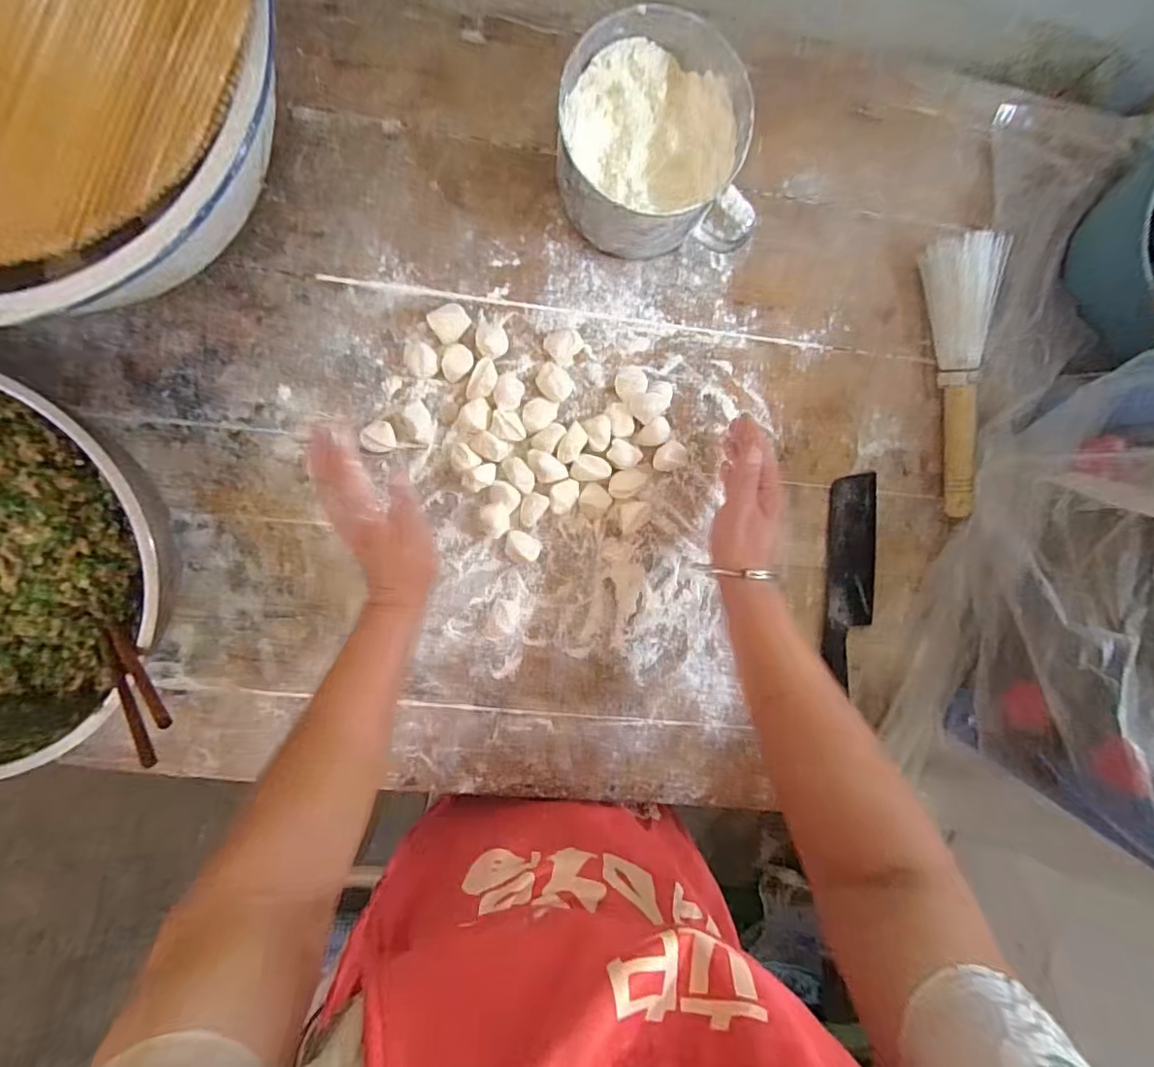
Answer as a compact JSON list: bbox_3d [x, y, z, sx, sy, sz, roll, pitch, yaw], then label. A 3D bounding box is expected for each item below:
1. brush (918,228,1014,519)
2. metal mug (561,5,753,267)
[{"bbox_3d":[0.366,-0.144,0.508,0.050,0.050,0.254,-8,98,-3],"label":"brush"},{"bbox_3d":[0.057,-0.309,0.443,0.142,0.087,0.150,-3,99,-3],"label":"metal mug"}]

